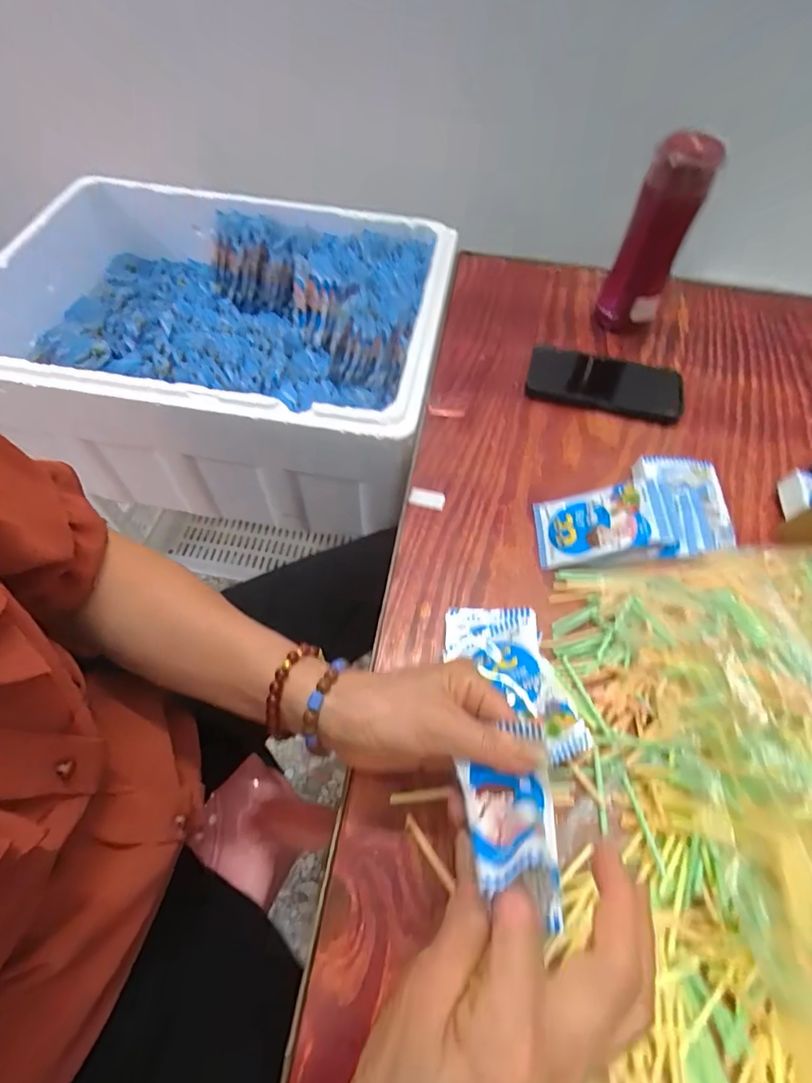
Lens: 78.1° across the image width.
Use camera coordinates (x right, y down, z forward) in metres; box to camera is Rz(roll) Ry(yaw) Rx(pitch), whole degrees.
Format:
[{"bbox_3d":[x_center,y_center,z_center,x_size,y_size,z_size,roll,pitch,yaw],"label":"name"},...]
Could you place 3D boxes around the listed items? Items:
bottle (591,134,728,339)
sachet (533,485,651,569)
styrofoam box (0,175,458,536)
[{"bbox_3d":[0.270,-0.325,0.553,0.063,0.193,0.054,22,59,11],"label":"bottle"},{"bbox_3d":[0.162,-0.016,0.440,0.093,0.012,0.064,-15,51,26],"label":"sachet"},{"bbox_3d":[-0.253,-0.271,0.710,0.584,0.208,0.425,10,58,4],"label":"styrofoam box"}]

